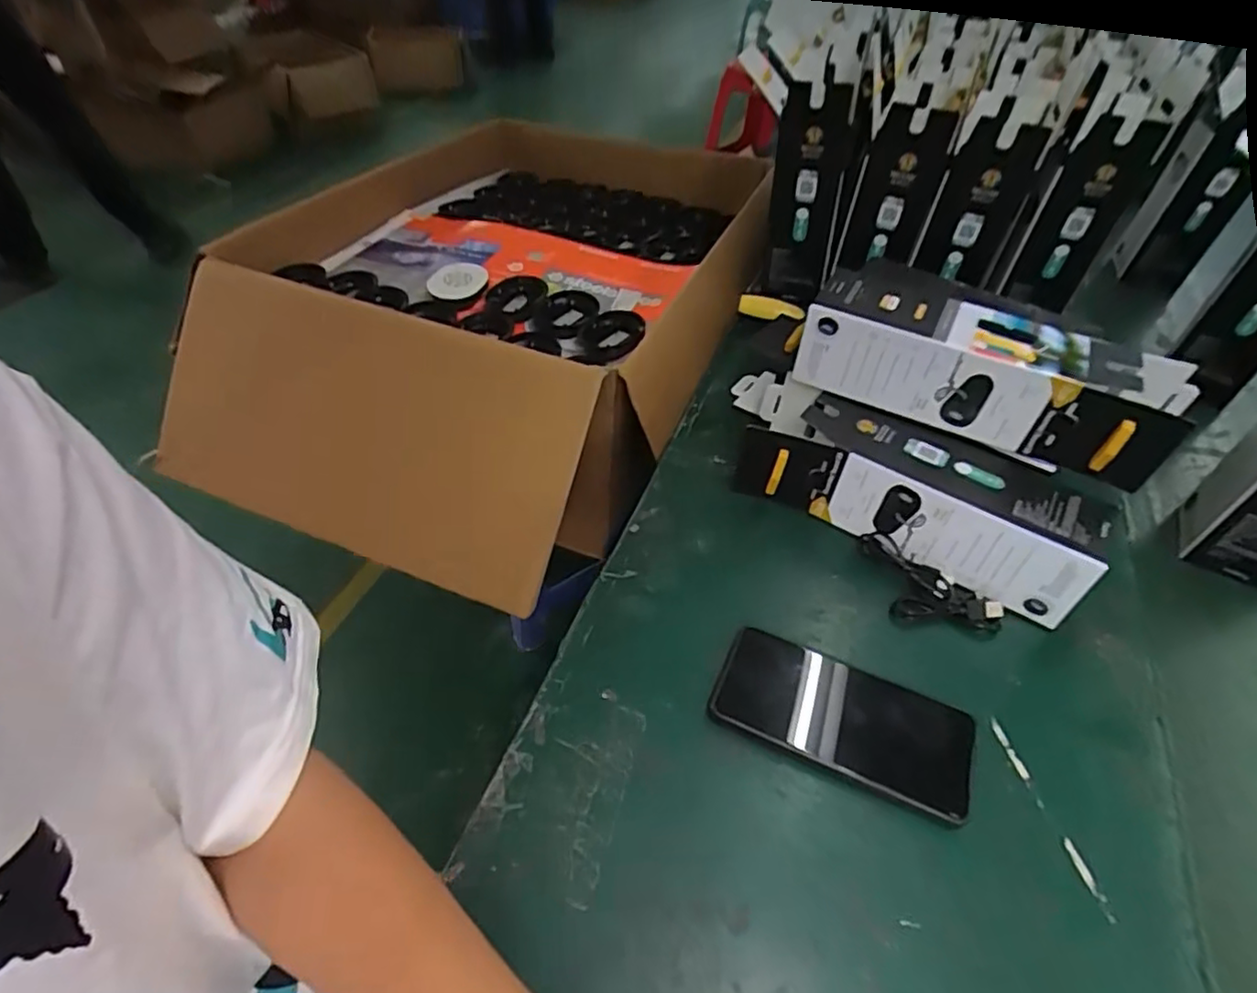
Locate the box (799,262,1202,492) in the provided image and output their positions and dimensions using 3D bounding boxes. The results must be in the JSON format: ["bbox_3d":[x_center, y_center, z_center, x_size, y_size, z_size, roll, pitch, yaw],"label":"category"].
[{"bbox_3d":[0.284,-0.101,0.513,0.281,0.072,0.097,23,51,18],"label":"box"}]

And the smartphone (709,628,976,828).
[{"bbox_3d":[0.140,0.145,0.425,0.160,0.016,0.076,21,50,14],"label":"smartphone"}]

